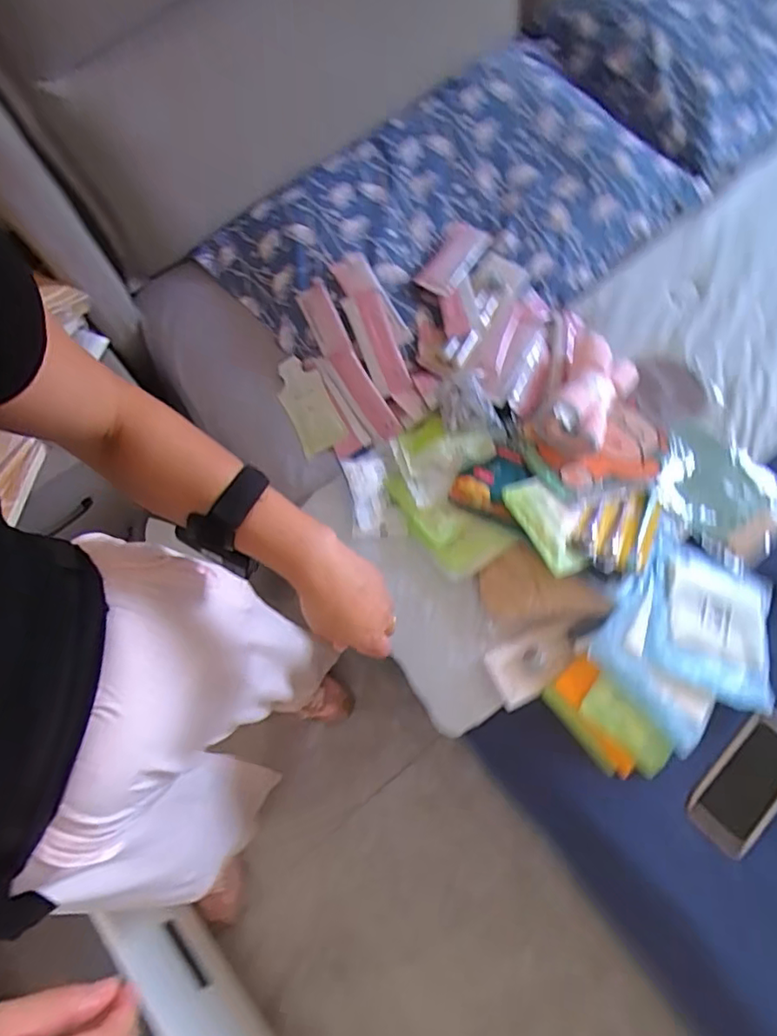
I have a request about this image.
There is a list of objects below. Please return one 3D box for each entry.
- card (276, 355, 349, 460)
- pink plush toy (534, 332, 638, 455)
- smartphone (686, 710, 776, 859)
[{"bbox_3d":[-0.129,-0.181,0.917,0.074,0.009,0.160,-28,82,9],"label":"card"},{"bbox_3d":[0.297,-0.181,0.858,0.105,0.083,0.194,28,62,10],"label":"pink plush toy"},{"bbox_3d":[0.465,0.336,0.735,0.097,0.015,0.179,42,85,8],"label":"smartphone"}]

